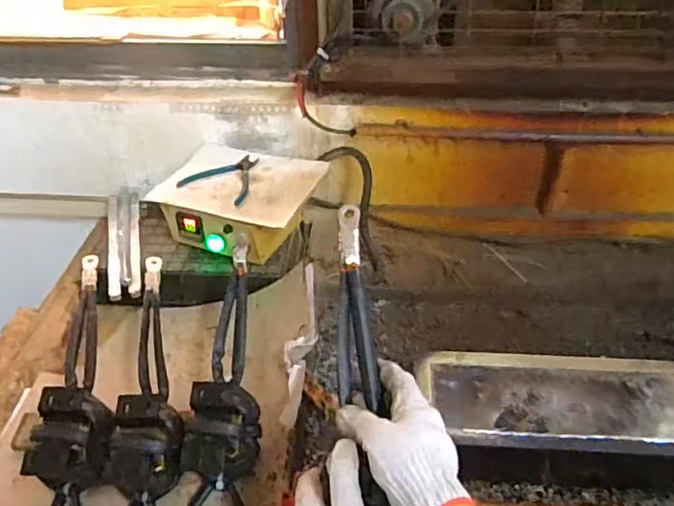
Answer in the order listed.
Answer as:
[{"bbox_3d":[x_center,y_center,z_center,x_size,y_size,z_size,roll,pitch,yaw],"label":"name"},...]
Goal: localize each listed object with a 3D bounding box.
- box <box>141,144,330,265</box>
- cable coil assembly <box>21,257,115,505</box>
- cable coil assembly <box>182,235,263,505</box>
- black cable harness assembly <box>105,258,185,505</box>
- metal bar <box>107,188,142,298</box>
[{"bbox_3d":[-0.166,-0.084,1.054,0.245,0.104,0.192,13,39,18],"label":"box"},{"bbox_3d":[-0.322,0.184,0.753,0.079,0.084,0.423,-4,60,-3],"label":"cable coil assembly"},{"bbox_3d":[-0.146,0.181,0.764,0.114,0.104,0.453,2,62,4],"label":"cable coil assembly"},{"bbox_3d":[-0.235,0.186,0.754,0.091,0.074,0.437,-4,58,-4],"label":"black cable harness assembly"},{"bbox_3d":[-0.371,-0.028,1.049,0.054,0.016,0.323,-10,38,-12],"label":"metal bar"}]

